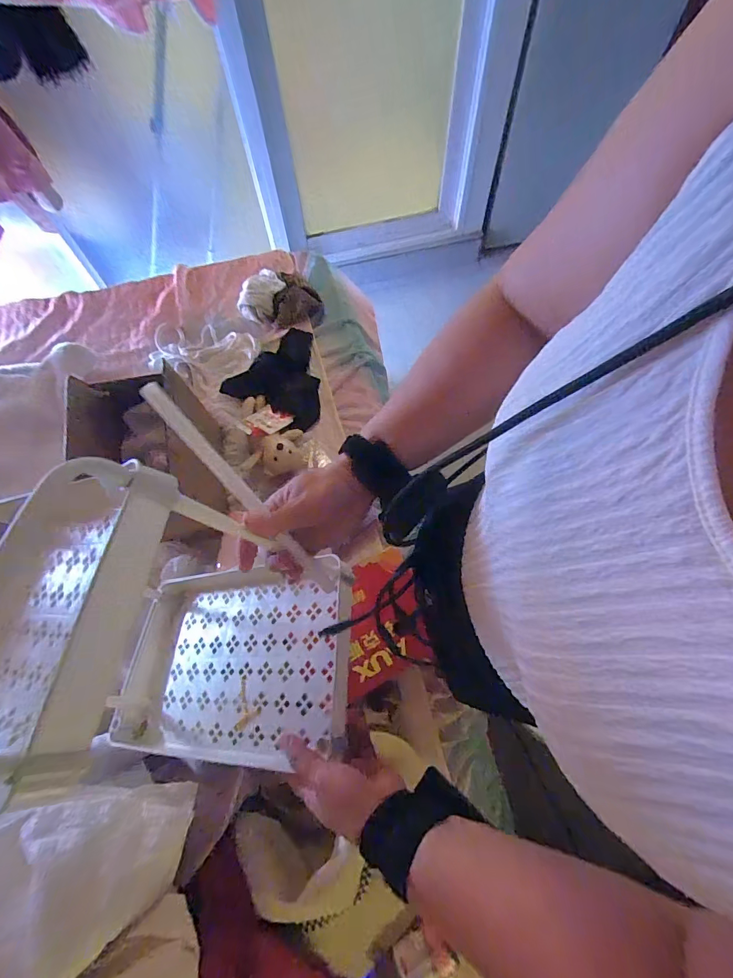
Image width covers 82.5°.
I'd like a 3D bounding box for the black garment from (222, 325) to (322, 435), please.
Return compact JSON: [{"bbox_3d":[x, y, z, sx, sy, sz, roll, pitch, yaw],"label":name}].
[{"bbox_3d":[-0.145,-0.223,0.839,0.181,0.038,0.219,31,70,17],"label":"black garment"}]

